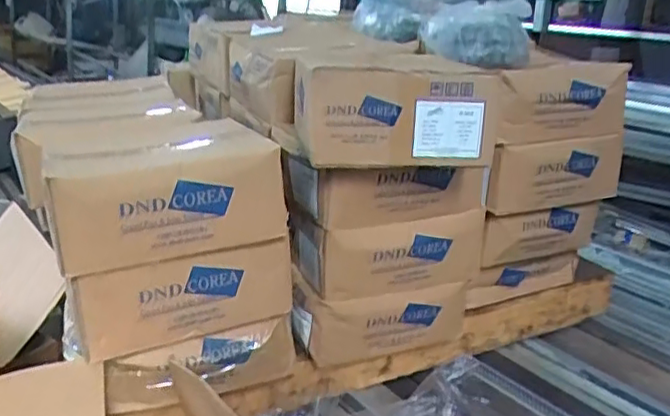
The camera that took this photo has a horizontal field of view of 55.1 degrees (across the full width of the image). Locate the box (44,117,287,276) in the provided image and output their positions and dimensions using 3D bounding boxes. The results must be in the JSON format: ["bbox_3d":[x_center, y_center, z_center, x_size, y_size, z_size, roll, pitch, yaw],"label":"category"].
[{"bbox_3d":[-0.265,-0.035,0.950,0.306,0.149,0.262,-6,19,-28],"label":"box"}]

